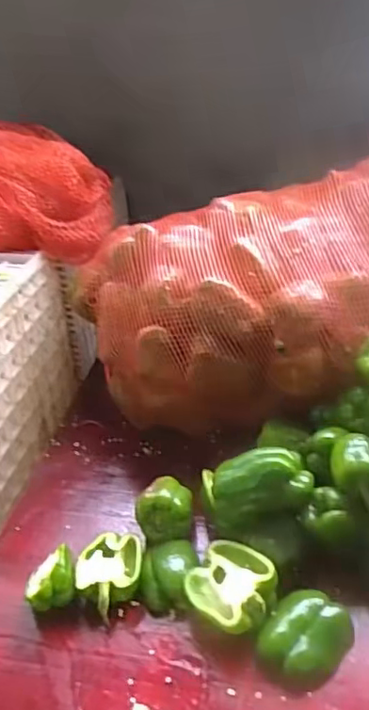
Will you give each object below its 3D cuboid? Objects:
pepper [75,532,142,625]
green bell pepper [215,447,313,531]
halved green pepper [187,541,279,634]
[{"bbox_3d":[-0.084,0.255,0.667,0.069,0.040,0.095,-3,33,5],"label":"pepper"},{"bbox_3d":[0.087,0.147,0.667,0.115,0.067,0.071,0,34,10],"label":"green bell pepper"},{"bbox_3d":[0.048,0.252,0.626,0.082,0.056,0.096,-30,40,-31],"label":"halved green pepper"}]

